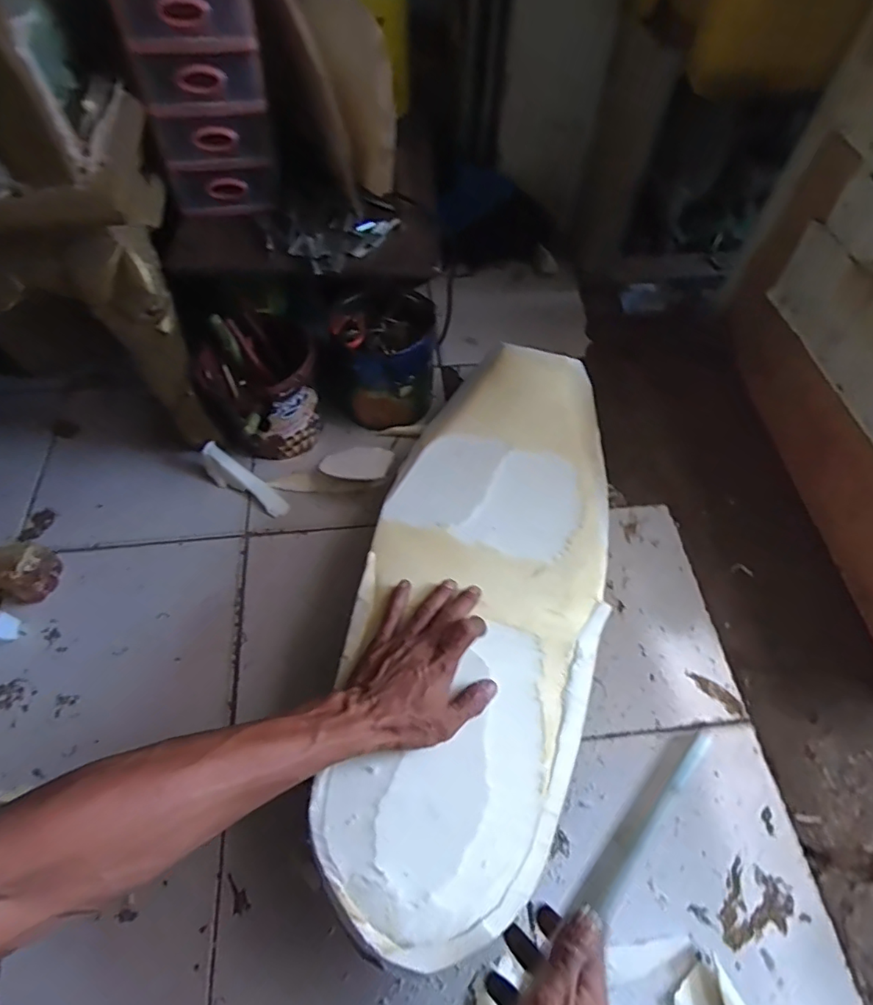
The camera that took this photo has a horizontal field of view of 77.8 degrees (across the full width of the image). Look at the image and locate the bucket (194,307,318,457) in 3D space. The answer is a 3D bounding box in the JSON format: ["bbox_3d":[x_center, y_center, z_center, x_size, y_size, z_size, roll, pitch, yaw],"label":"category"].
[{"bbox_3d":[-0.240,-0.158,0.754,0.154,0.159,0.151,-19,61,-13],"label":"bucket"}]

